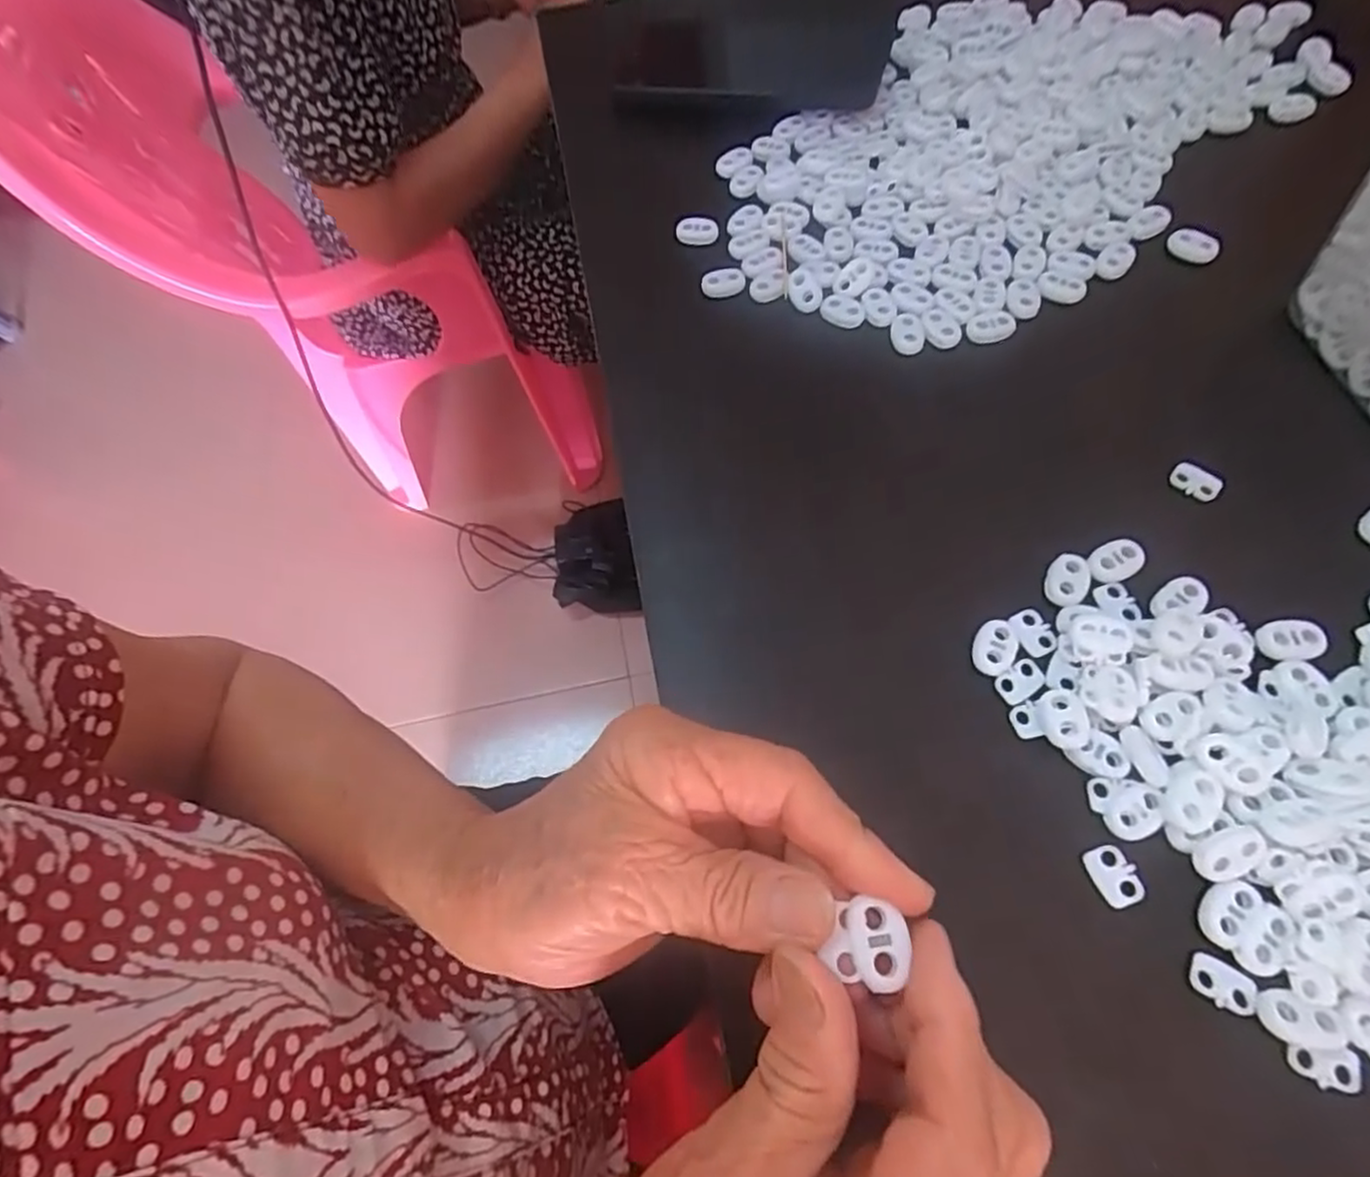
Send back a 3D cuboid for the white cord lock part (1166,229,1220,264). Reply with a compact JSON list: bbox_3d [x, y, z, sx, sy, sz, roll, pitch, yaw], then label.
[{"bbox_3d":[0.251,-0.170,0.344,0.023,0.006,0.012,28,71,17],"label":"white cord lock part"}]

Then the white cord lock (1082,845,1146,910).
[{"bbox_3d":[0.145,0.097,0.234,0.013,0.004,0.019,-20,65,-4],"label":"white cord lock"}]

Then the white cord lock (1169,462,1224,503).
[{"bbox_3d":[0.215,-0.045,0.293,0.020,0.004,0.012,34,72,17],"label":"white cord lock"}]

